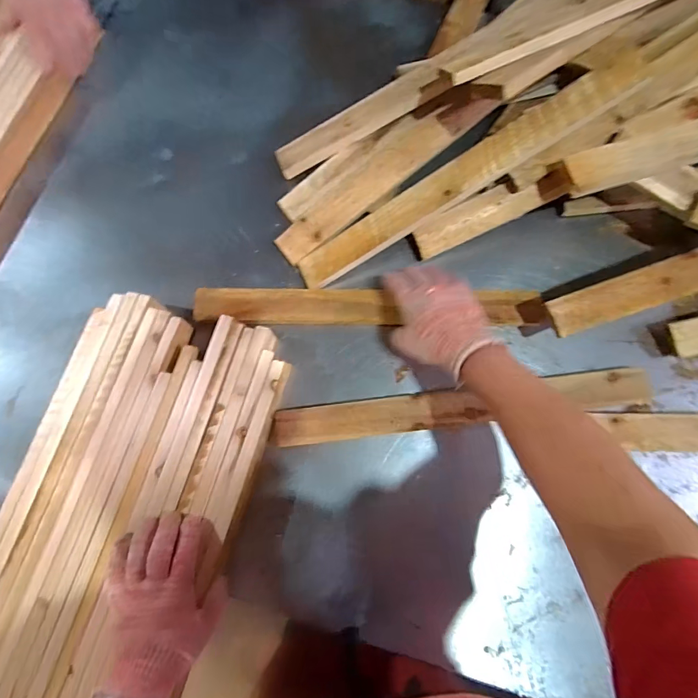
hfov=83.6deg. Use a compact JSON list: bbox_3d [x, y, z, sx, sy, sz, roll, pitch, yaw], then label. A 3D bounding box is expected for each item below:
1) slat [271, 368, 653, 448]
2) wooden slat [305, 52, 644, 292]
[{"bbox_3d":[0.154,0.078,0.529,0.507,0.026,0.051,-6,77,-1],"label":"slat"},{"bbox_3d":[0.153,-0.232,0.528,0.499,0.031,0.057,-31,79,10],"label":"wooden slat"}]

